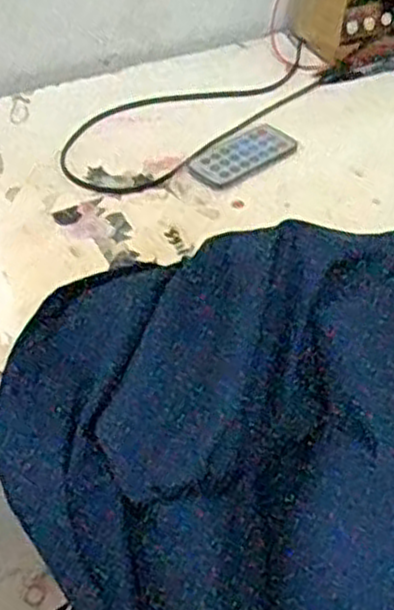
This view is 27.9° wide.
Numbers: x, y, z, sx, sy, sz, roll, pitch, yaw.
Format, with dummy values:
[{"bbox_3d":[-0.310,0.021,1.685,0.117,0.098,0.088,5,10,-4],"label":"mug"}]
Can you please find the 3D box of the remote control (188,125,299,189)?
[{"bbox_3d":[0.036,-0.116,0.615,0.087,0.006,0.043,-32,53,-27],"label":"remote control"}]

